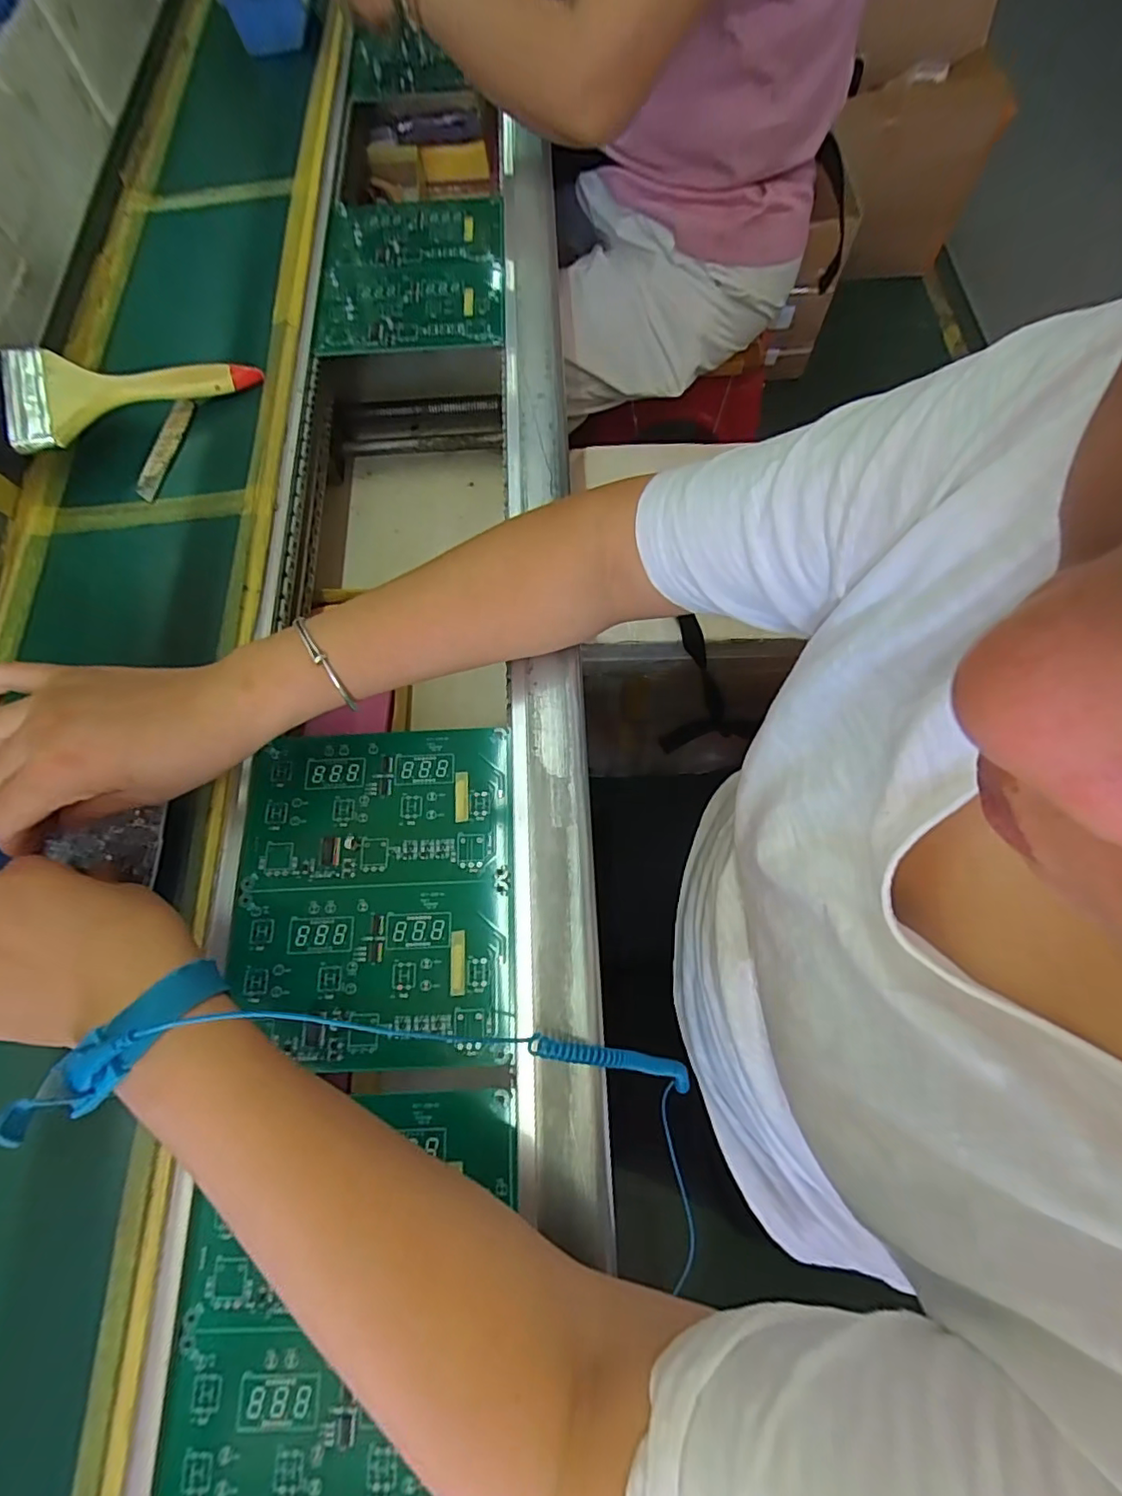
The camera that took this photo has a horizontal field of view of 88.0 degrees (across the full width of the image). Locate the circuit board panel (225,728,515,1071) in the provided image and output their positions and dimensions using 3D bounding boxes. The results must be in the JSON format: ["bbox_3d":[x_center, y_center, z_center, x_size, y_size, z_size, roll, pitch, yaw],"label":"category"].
[{"bbox_3d":[-0.118,0.086,0.364,0.172,0.005,0.202,-4,71,1],"label":"circuit board panel"}]

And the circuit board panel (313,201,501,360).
[{"bbox_3d":[-0.148,-0.499,0.597,0.180,0.012,0.262,-2,62,-3],"label":"circuit board panel"}]

